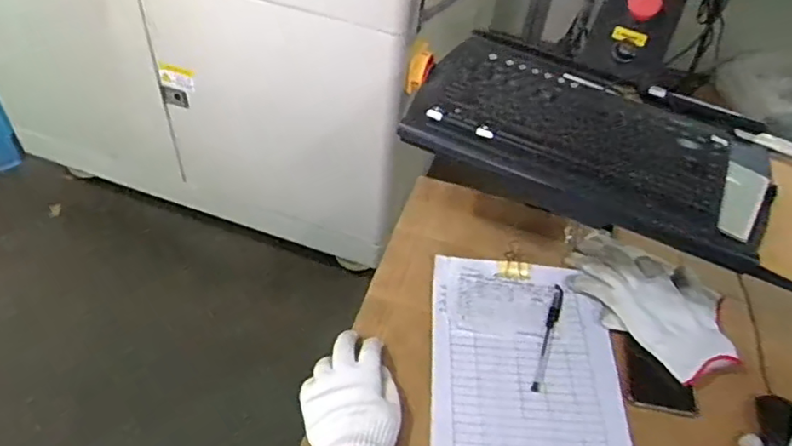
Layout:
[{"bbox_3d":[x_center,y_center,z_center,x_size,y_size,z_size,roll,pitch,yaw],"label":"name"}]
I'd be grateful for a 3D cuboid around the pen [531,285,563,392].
[{"bbox_3d":[0.180,0.134,0.717,0.014,0.010,0.145,20,51,10],"label":"pen"}]

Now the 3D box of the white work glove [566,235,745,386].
[{"bbox_3d":[0.306,0.094,0.739,0.116,0.033,0.212,-33,61,-29],"label":"white work glove"}]

